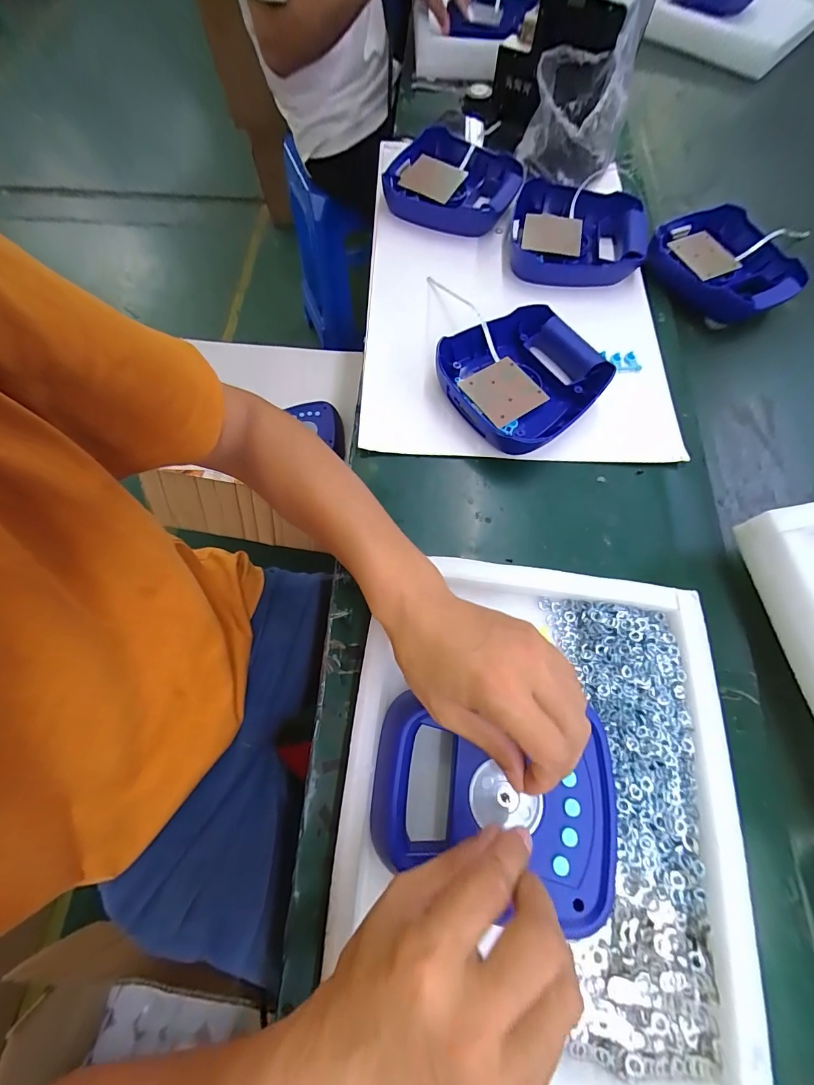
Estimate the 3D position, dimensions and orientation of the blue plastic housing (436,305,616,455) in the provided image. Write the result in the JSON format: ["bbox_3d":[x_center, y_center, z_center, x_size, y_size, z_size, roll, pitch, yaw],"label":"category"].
[{"bbox_3d":[0.137,-0.194,0.472,0.178,0.047,0.169,-35,73,-12],"label":"blue plastic housing"}]

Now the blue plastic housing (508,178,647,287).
[{"bbox_3d":[0.248,-0.446,0.576,0.190,0.045,0.166,10,70,4],"label":"blue plastic housing"}]

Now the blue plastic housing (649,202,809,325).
[{"bbox_3d":[0.447,-0.391,0.556,0.153,0.050,0.186,-43,75,-14],"label":"blue plastic housing"}]

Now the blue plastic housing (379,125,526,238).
[{"bbox_3d":[0.070,-0.551,0.607,0.186,0.046,0.174,24,71,9],"label":"blue plastic housing"}]

